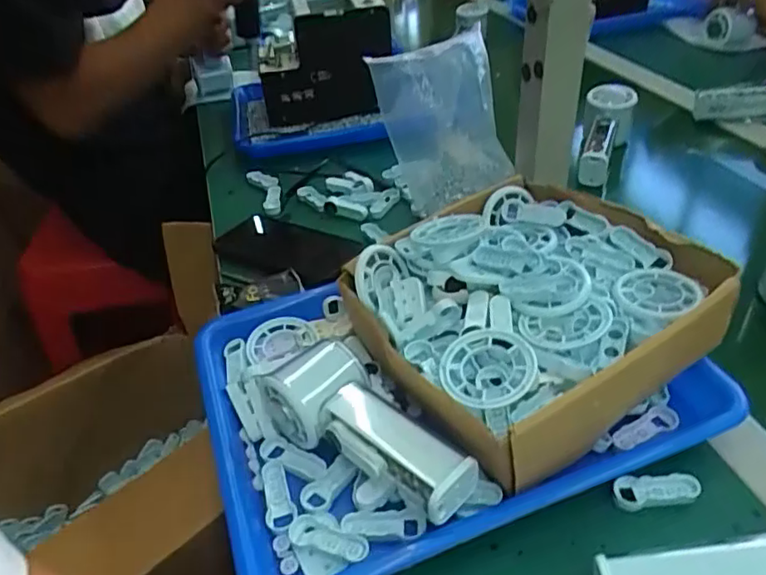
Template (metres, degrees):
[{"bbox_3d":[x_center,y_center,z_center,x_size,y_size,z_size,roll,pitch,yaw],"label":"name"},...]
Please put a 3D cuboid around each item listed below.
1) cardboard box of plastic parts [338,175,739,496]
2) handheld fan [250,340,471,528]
[{"bbox_3d":[0.102,0.019,0.430,0.222,0.081,0.204,-26,43,-25],"label":"cardboard box of plastic parts"},{"bbox_3d":[-0.013,0.088,0.379,0.062,0.041,0.149,-31,45,-30],"label":"handheld fan"}]

